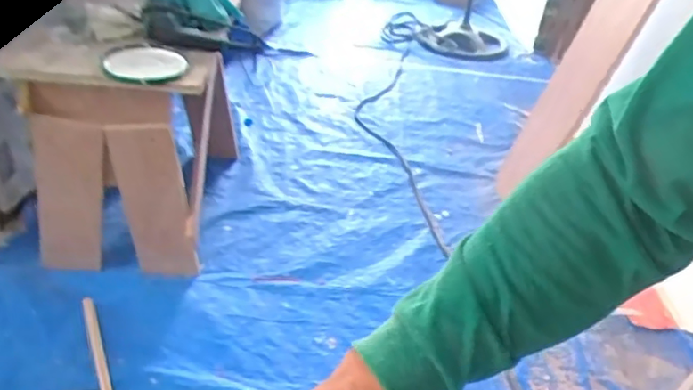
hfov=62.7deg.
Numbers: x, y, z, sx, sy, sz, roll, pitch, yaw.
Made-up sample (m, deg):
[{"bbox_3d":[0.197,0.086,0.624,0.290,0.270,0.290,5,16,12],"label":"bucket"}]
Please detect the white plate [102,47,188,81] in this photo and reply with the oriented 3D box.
[{"bbox_3d":[-0.398,-0.260,1.128,0.143,0.019,0.143,0,36,-9],"label":"white plate"}]

